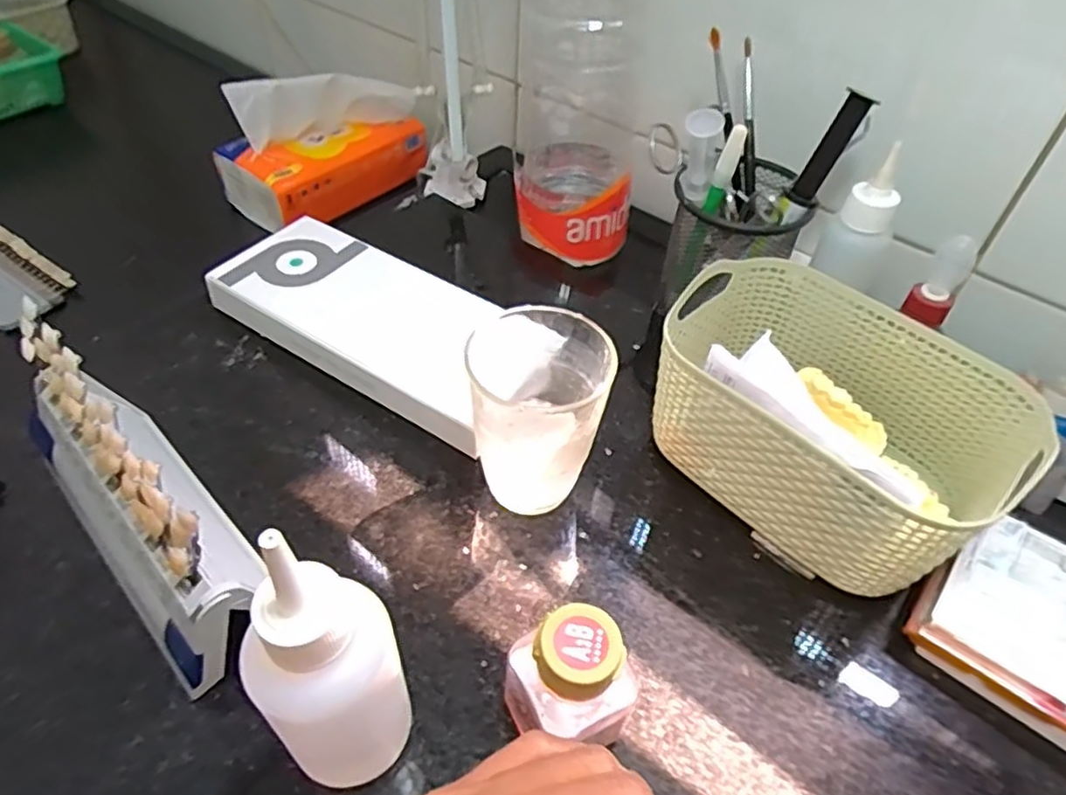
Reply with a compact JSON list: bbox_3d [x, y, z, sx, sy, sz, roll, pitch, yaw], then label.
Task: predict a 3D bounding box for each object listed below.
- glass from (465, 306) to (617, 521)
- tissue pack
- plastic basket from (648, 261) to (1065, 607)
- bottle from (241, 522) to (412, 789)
[{"bbox_3d":[0.001,0.012,0.332,0.064,0.096,0.064,2,47,-2],"label":"glass"},{"bbox_3d":[-0.195,-0.245,0.635,0.090,0.106,0.184,34,55,25],"label":"tissue pack"},{"bbox_3d":[0.148,0.010,0.351,0.118,0.086,0.162,-33,57,-30],"label":"plastic basket"},{"bbox_3d":[-0.066,0.099,0.227,0.045,0.124,0.040,-31,56,-28],"label":"bottle"}]

